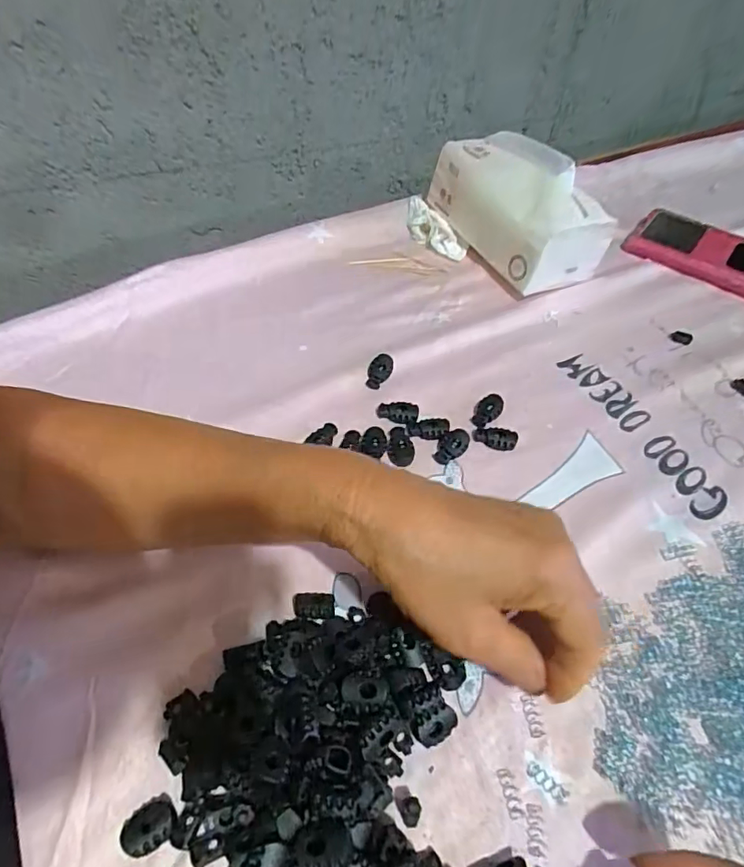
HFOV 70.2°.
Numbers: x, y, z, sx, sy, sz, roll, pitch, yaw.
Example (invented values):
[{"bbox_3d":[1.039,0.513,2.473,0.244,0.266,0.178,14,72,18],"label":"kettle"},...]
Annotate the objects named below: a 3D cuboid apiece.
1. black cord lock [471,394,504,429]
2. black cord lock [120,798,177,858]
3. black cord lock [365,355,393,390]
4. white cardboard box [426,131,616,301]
[{"bbox_3d":[0.085,-0.017,0.387,0.018,0.005,0.030,23,55,15],"label":"black cord lock"},{"bbox_3d":[-0.098,0.173,0.232,0.021,0.008,0.017,-25,57,-20],"label":"black cord lock"},{"bbox_3d":[0.006,-0.048,0.407,0.017,0.011,0.026,13,53,8],"label":"black cord lock"},{"bbox_3d":[0.134,-0.210,0.492,0.087,0.087,0.154,-24,57,-19],"label":"white cardboard box"}]

